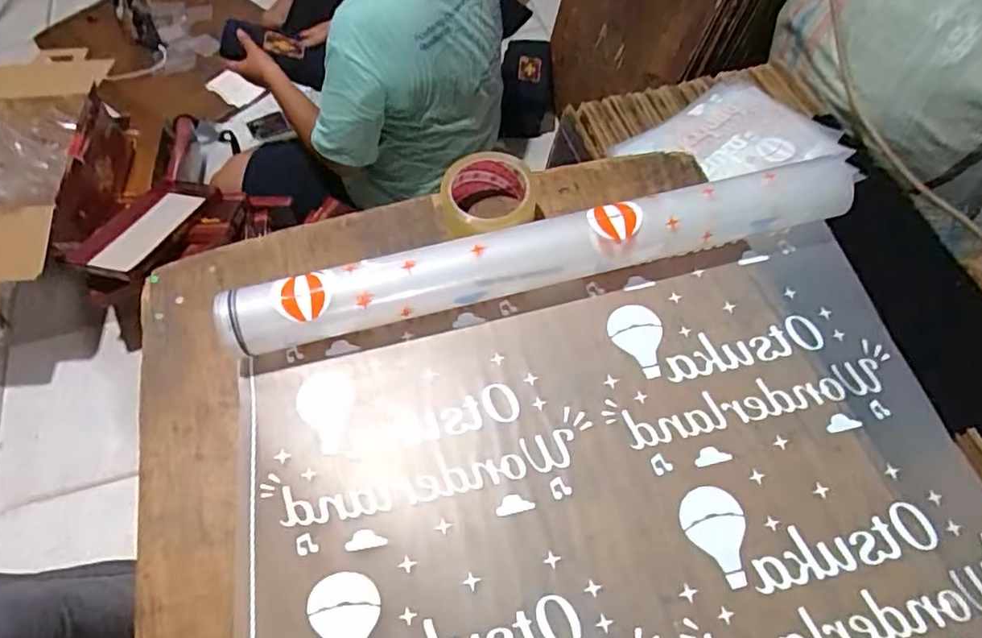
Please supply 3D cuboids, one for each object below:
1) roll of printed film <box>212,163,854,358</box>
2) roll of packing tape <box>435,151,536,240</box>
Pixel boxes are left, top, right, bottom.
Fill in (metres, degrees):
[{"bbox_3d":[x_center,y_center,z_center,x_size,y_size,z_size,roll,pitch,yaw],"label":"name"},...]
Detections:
[{"bbox_3d":[0.052,-0.058,0.573,0.602,0.062,0.062,-12,60,-6],"label":"roll of printed film"},{"bbox_3d":[0.002,-0.114,0.619,0.099,0.060,0.090,0,60,1],"label":"roll of packing tape"}]

